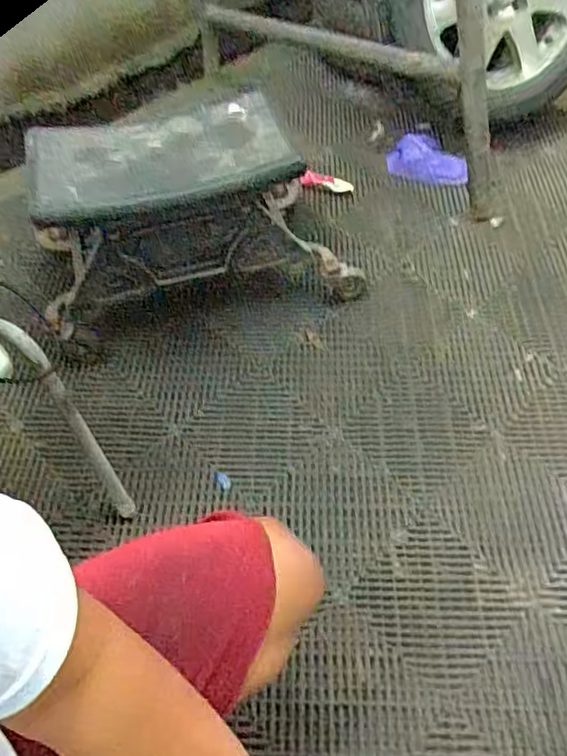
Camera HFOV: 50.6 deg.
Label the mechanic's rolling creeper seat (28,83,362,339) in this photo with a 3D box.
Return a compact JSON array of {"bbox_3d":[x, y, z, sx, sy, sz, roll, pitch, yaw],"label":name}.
[{"bbox_3d":[-0.168,-0.309,1.131,0.603,0.295,0.253,-11,55,-8],"label":"mechanic's rolling creeper seat"}]

